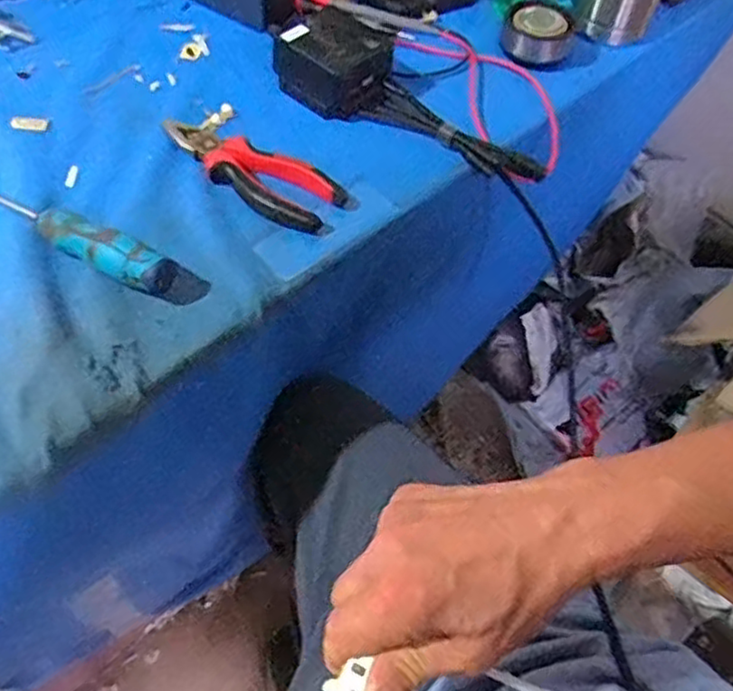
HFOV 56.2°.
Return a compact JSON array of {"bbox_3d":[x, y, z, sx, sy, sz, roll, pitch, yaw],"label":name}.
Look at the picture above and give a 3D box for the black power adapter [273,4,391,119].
[{"bbox_3d":[-0.026,-0.241,0.586,0.087,0.049,0.073,38,61,19],"label":"black power adapter"}]

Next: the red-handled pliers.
[{"bbox_3d":[-0.089,-0.137,0.526,0.153,0.014,0.058,32,59,16],"label":"red-handled pliers"}]

